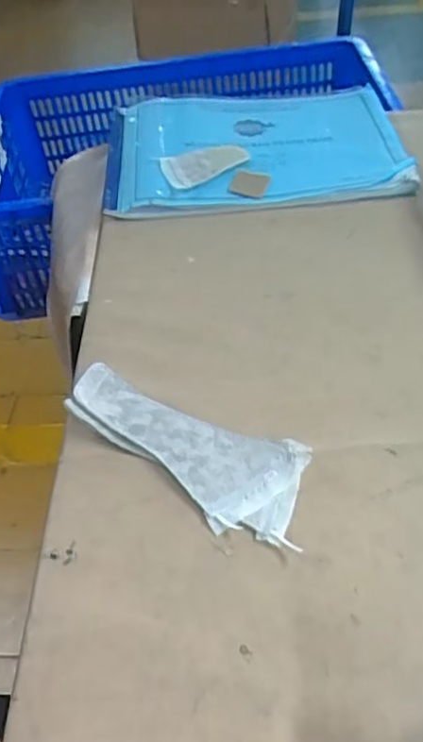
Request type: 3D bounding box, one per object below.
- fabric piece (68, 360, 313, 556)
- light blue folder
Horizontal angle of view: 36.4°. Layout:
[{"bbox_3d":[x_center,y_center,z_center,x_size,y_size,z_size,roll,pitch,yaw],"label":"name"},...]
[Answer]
[{"bbox_3d":[-0.021,0.049,0.409,0.169,0.018,0.064,20,51,24],"label":"fabric piece"},{"bbox_3d":[0.039,-0.229,0.658,0.291,0.036,0.201,-4,46,3],"label":"light blue folder"}]

